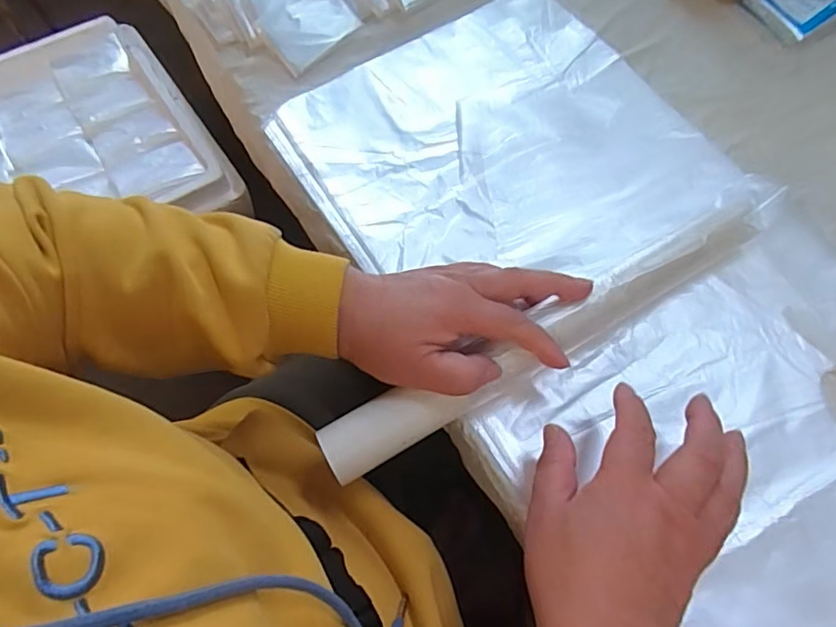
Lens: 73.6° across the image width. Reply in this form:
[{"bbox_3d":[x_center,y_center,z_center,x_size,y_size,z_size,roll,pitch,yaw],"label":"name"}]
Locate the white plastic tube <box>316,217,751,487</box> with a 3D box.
[{"bbox_3d":[0.090,0.019,0.392,0.337,0.037,0.037,-27,68,-10],"label":"white plastic tube"}]

